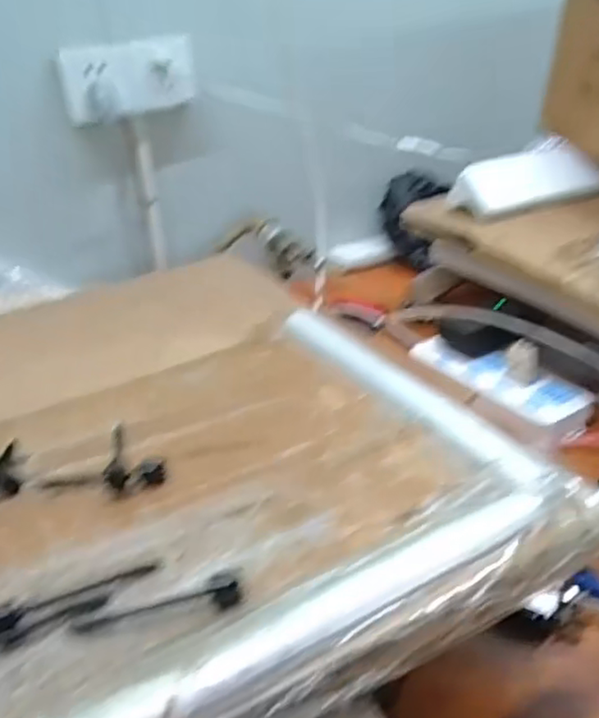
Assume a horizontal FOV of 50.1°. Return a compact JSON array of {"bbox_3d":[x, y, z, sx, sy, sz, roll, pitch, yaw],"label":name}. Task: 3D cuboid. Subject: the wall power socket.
[{"bbox_3d":[-0.226,-0.375,0.862,0.181,0.084,0.034,-18,29,-21],"label":"wall power socket"}]

